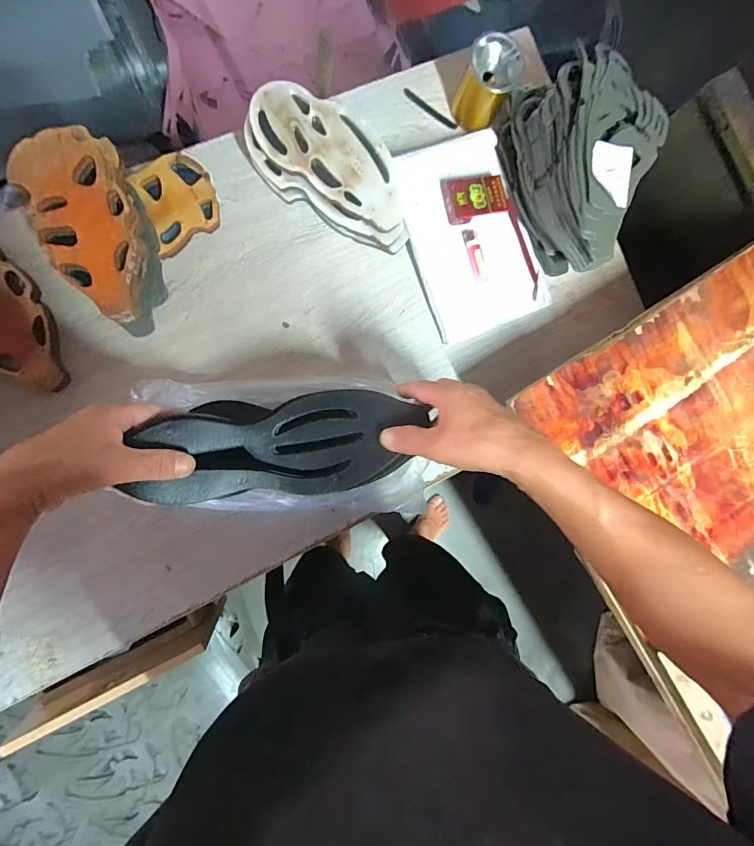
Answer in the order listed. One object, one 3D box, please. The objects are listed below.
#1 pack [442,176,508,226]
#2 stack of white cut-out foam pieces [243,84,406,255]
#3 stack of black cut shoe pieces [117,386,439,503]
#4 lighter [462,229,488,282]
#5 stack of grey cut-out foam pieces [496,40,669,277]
[{"bbox_3d":[0.147,-0.334,0.631,0.094,0.018,0.063,-10,92,-9],"label":"pack"},{"bbox_3d":[-0.053,-0.343,0.581,0.247,0.070,0.122,32,85,-8],"label":"stack of white cut-out foam pieces"},{"bbox_3d":[-0.084,0.023,0.423,0.271,0.028,0.100,-7,91,-13],"label":"stack of black cut shoe pieces"},{"bbox_3d":[0.150,-0.252,0.639,0.021,0.008,0.079,-19,93,-9],"label":"lighter"},{"bbox_3d":[0.290,-0.359,0.592,0.164,0.153,0.273,-23,94,-9],"label":"stack of grey cut-out foam pieces"}]

